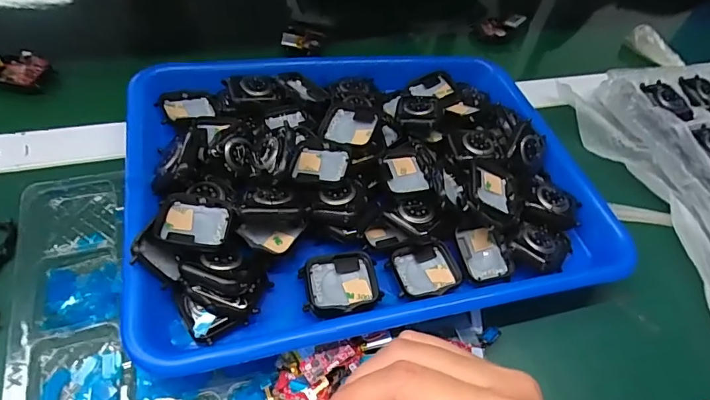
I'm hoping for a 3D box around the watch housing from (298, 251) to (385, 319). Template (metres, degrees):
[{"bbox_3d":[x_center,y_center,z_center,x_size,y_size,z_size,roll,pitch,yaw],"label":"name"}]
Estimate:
[{"bbox_3d":[-0.008,0.052,0.280,0.047,0.009,0.041,-9,53,-11],"label":"watch housing"}]

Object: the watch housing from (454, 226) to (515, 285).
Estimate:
[{"bbox_3d":[0.089,0.036,0.314,0.035,0.014,0.036,-11,54,-12],"label":"watch housing"}]

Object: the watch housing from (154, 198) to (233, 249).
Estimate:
[{"bbox_3d":[-0.096,0.014,0.277,0.040,0.010,0.033,2,52,-7],"label":"watch housing"}]

